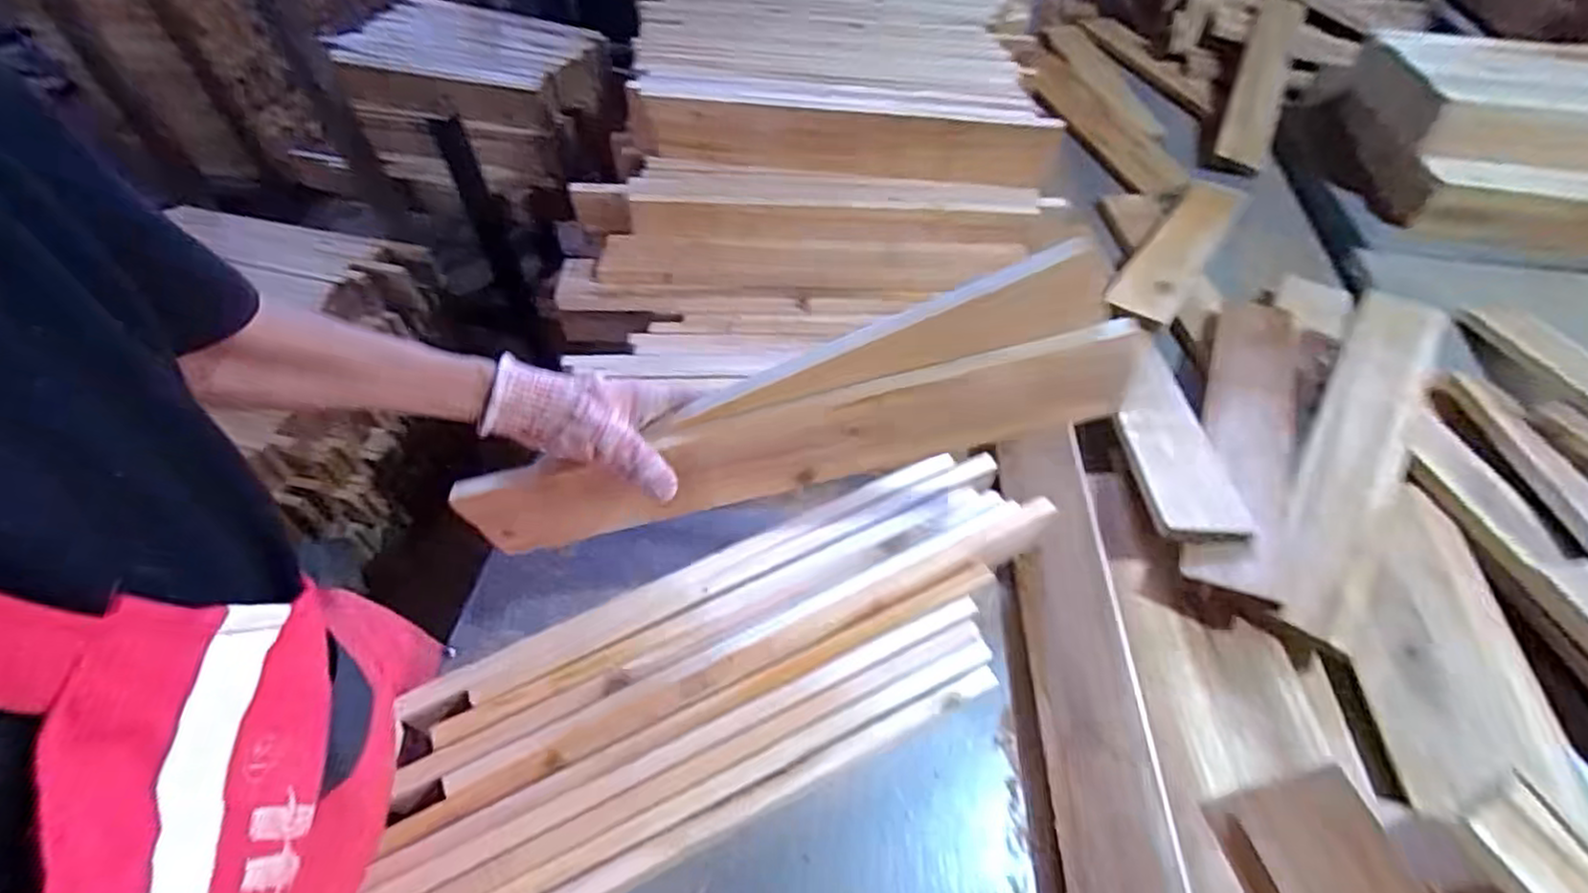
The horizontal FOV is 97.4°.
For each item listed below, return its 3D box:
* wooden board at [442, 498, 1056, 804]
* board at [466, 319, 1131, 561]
[{"bbox_3d":[-0.013,0.141,0.551,0.498,0.016,0.041,-20,55,-15],"label":"wooden board"},{"bbox_3d":[0.003,0.002,0.512,0.489,0.080,0.030,-14,53,4],"label":"board"}]

